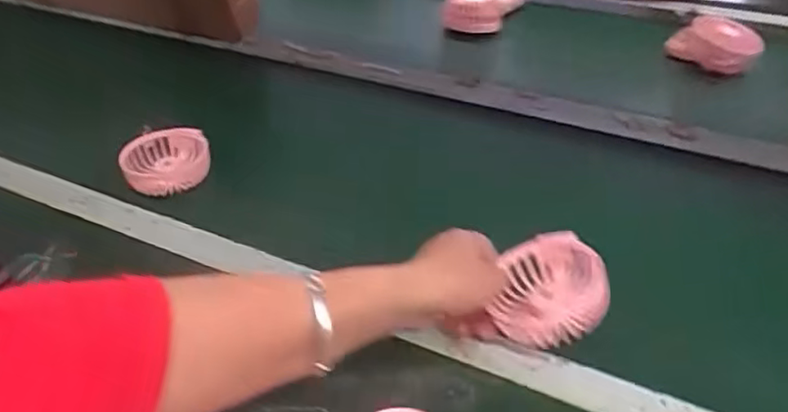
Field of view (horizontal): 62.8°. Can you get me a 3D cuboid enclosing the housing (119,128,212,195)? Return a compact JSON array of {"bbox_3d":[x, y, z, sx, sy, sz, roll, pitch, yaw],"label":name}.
[{"bbox_3d":[-0.243,-0.048,0.693,0.088,0.036,0.074,-14,39,-13],"label":"housing"}]

